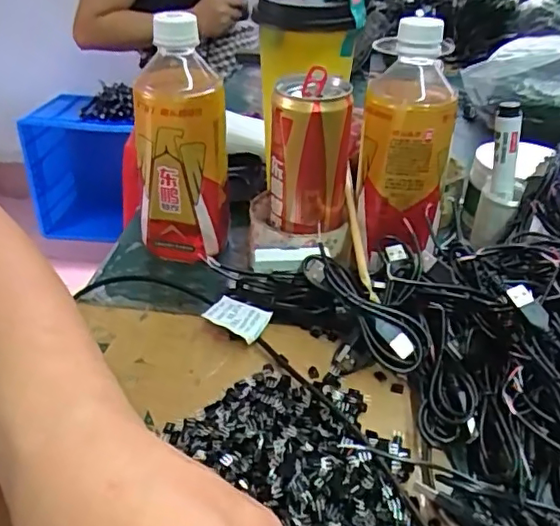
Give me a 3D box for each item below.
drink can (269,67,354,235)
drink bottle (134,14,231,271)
[{"bbox_3d":[0.022,-0.078,0.428,0.057,0.110,0.055,3,34,2],"label":"drink can"},{"bbox_3d":[-0.077,-0.091,0.452,0.067,0.176,0.066,-1,34,-4],"label":"drink bottle"}]

